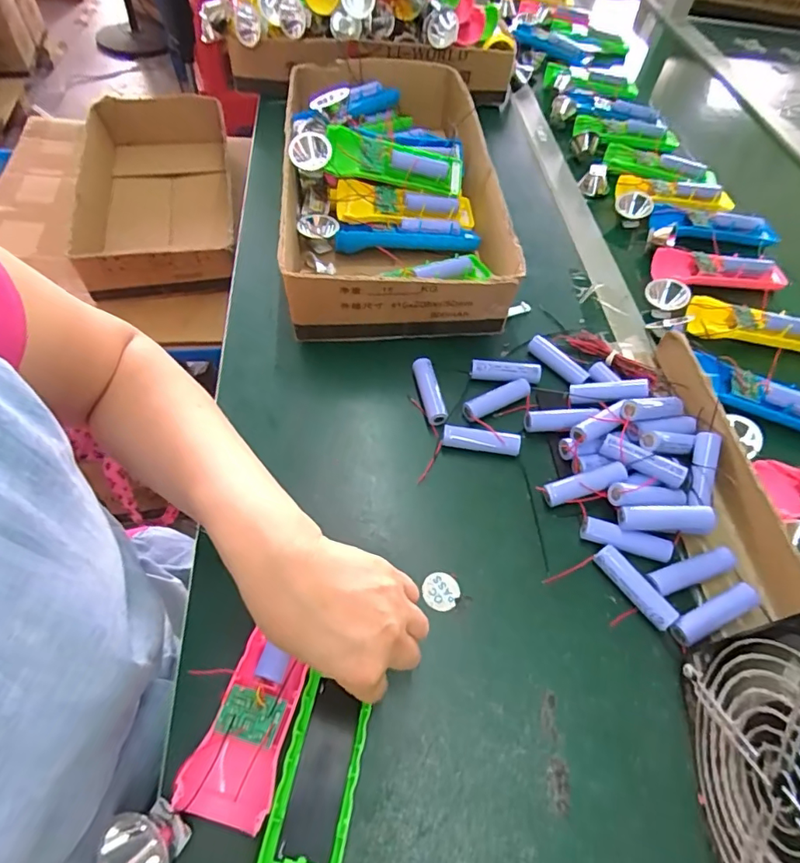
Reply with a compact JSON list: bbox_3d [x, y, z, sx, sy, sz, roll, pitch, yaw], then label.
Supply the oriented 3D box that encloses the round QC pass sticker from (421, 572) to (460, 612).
[{"bbox_3d":[0.031,0.117,0.372,0.025,0.004,0.027,1,60,-3],"label":"round QC pass sticker"}]

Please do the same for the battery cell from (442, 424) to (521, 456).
[{"bbox_3d":[0.070,0.009,0.439,0.066,0.018,0.015,10,54,2],"label":"battery cell"}]

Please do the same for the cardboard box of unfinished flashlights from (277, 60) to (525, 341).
[{"bbox_3d":[-0.015,-0.288,0.592,0.228,0.100,0.439,-3,55,-8],"label":"cardboard box of unfinished flashlights"}]

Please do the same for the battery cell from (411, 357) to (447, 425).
[{"bbox_3d":[0.027,-0.036,0.462,0.018,0.019,0.066,-9,56,-12],"label":"battery cell"}]

